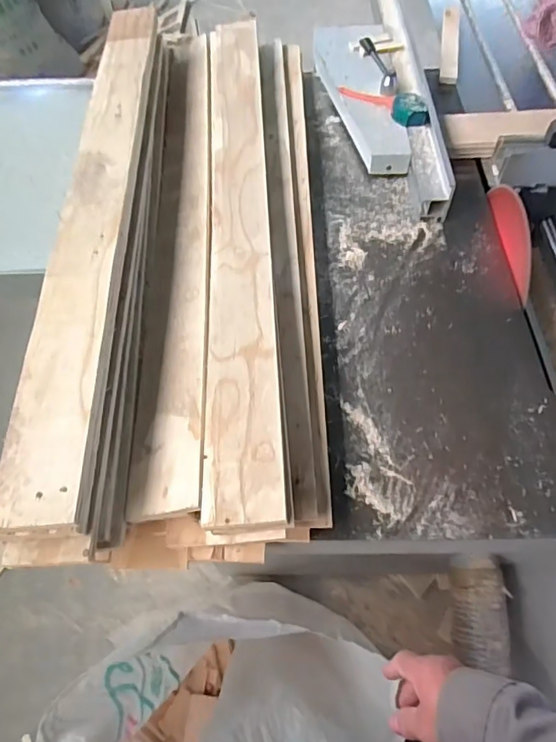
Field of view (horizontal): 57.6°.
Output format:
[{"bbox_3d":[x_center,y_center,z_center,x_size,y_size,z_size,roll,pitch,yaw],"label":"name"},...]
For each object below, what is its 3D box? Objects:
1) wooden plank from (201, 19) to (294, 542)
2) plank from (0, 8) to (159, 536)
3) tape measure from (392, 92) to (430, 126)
[{"bbox_3d":[-0.065,-0.290,0.831,0.098,0.026,1.083,-8,56,6],"label":"wooden plank"},{"bbox_3d":[-0.277,-0.295,0.790,0.097,0.024,1.062,-3,56,0],"label":"plank"},{"bbox_3d":[0.256,-0.504,0.978,0.068,0.033,0.065,6,57,6],"label":"tape measure"}]

